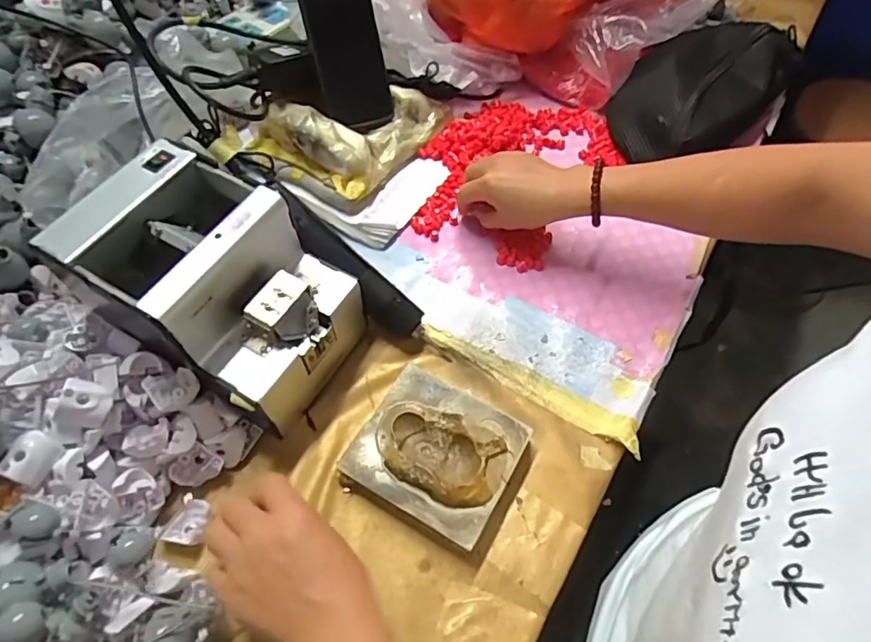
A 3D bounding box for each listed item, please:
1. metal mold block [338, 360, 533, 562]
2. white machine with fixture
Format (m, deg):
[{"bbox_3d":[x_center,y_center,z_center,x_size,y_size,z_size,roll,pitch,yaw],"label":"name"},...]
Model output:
[{"bbox_3d":[0.002,0.099,0.409,0.120,0.030,0.105,26,62,15],"label":"metal mold block"},{"bbox_3d":[-0.164,-0.024,0.422,0.192,0.136,0.128,30,63,17],"label":"white machine with fixture"}]

